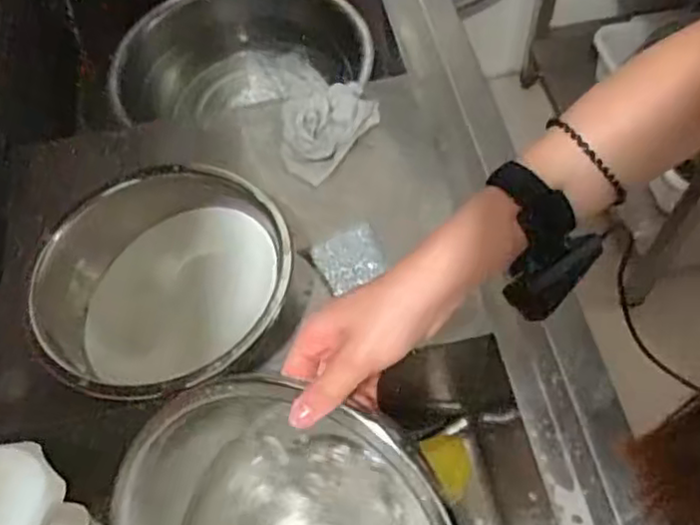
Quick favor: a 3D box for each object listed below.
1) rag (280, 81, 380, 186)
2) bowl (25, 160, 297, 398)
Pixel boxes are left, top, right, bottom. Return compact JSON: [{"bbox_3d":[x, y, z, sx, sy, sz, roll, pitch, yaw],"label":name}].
[{"bbox_3d":[-0.033,-0.181,0.877,0.092,0.059,0.147,33,67,20],"label":"rag"},{"bbox_3d":[-0.195,0.029,0.749,0.267,0.155,0.237,15,62,12],"label":"bowl"}]

